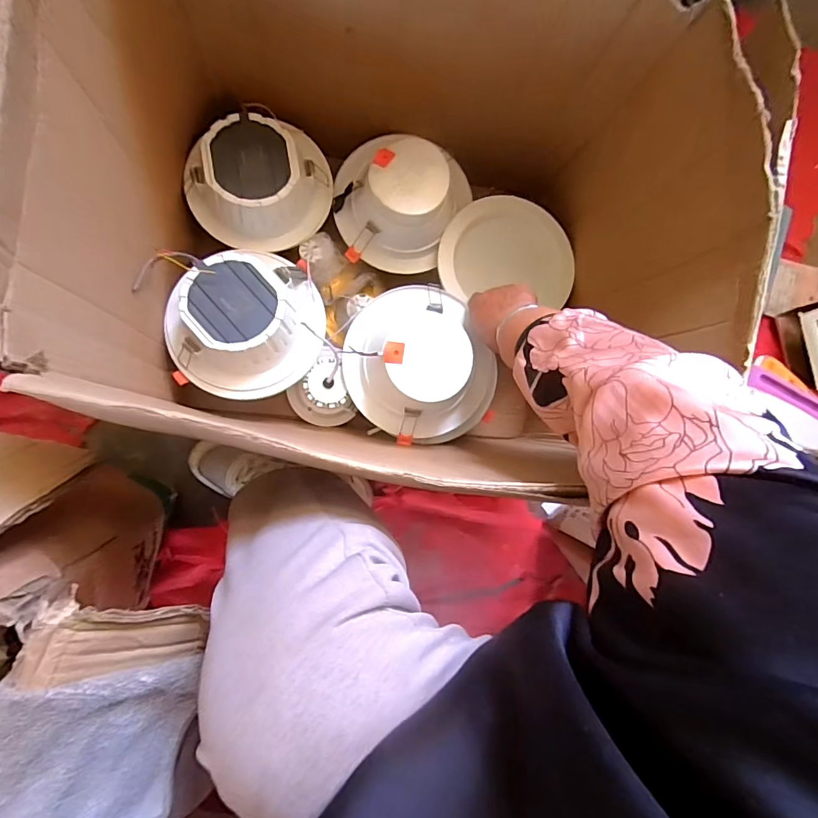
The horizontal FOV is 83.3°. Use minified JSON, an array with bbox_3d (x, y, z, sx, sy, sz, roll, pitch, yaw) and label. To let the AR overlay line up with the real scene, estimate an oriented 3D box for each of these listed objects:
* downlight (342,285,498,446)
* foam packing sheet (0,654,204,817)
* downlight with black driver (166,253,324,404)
[{"bbox_3d":[0.014,-0.048,0.544,0.166,0.091,0.181,0,86,-5],"label":"downlight"},{"bbox_3d":[-0.200,0.230,0.290,0.022,0.116,0.120,2,80,36],"label":"foam packing sheet"},{"bbox_3d":[-0.187,-0.094,0.520,0.172,0.064,0.153,-7,87,-5],"label":"downlight with black driver"}]

